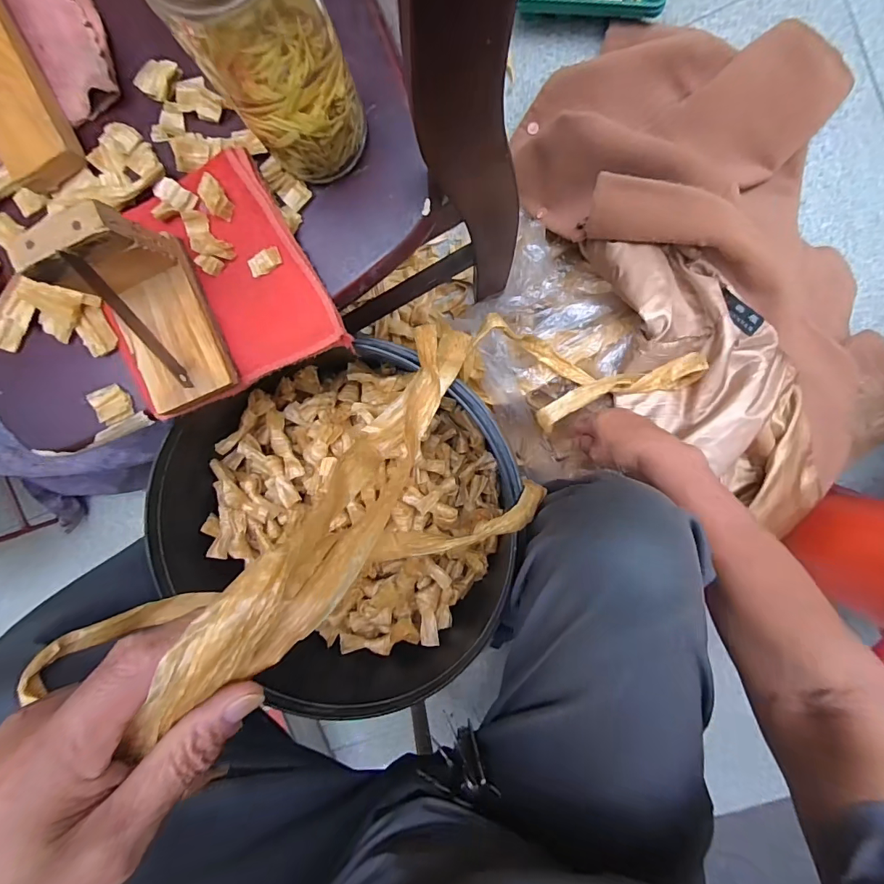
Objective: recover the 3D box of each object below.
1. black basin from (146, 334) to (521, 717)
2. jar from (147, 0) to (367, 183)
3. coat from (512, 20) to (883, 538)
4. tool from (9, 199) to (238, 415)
[{"bbox_3d":[-0.091,0.075,0.436,0.317,0.123,0.322,1,95,6],"label":"black basin"},{"bbox_3d":[-0.093,-0.207,0.235,0.067,0.149,0.070,1,95,6],"label":"jar"},{"bbox_3d":[0.398,-0.253,0.597,0.435,0.212,0.647,-21,93,7],"label":"coat"},{"bbox_3d":[-0.195,-0.076,0.289,0.063,0.082,0.107,-21,93,7],"label":"tool"}]

